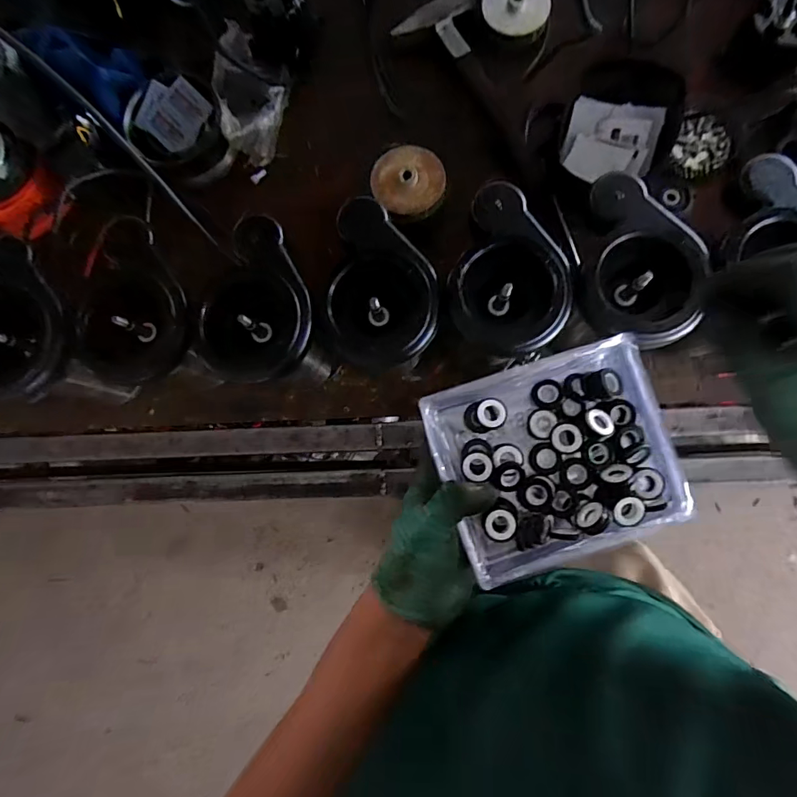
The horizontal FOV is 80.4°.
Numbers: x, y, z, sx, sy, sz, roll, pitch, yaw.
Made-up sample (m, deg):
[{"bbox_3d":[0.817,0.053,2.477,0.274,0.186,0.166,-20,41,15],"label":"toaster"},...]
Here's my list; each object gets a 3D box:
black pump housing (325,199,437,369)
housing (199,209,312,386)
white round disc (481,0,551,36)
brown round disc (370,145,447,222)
[{"bbox_3d":[-0.013,-0.113,0.492,0.107,0.069,0.164,2,84,5],"label":"black pump housing"},{"bbox_3d":[-0.148,-0.103,0.505,0.119,0.064,0.170,-5,83,4],"label":"housing"},{"bbox_3d":[0.160,-0.537,0.642,0.087,0.020,0.077,5,84,5],"label":"white round disc"},{"bbox_3d":[0.013,-0.269,0.584,0.087,0.017,0.090,-1,83,4],"label":"brown round disc"}]

